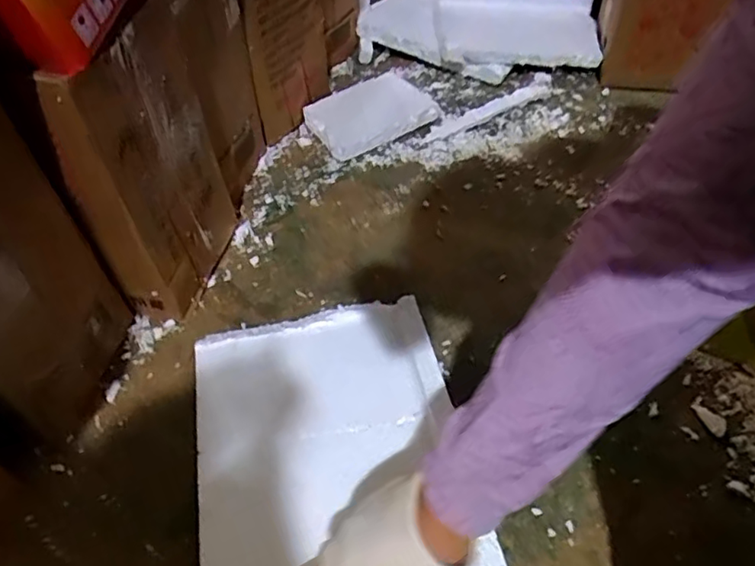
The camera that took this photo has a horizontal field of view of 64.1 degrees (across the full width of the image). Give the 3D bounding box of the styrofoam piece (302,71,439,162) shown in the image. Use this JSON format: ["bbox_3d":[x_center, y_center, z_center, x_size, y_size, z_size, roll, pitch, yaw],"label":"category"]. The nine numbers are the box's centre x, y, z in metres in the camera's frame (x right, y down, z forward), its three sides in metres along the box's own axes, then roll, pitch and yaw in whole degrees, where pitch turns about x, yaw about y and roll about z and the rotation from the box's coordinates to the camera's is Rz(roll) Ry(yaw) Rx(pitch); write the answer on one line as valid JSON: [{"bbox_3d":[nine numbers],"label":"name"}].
[{"bbox_3d":[-0.008,-0.260,0.910,0.191,0.026,0.138,-28,53,-22],"label":"styrofoam piece"}]

